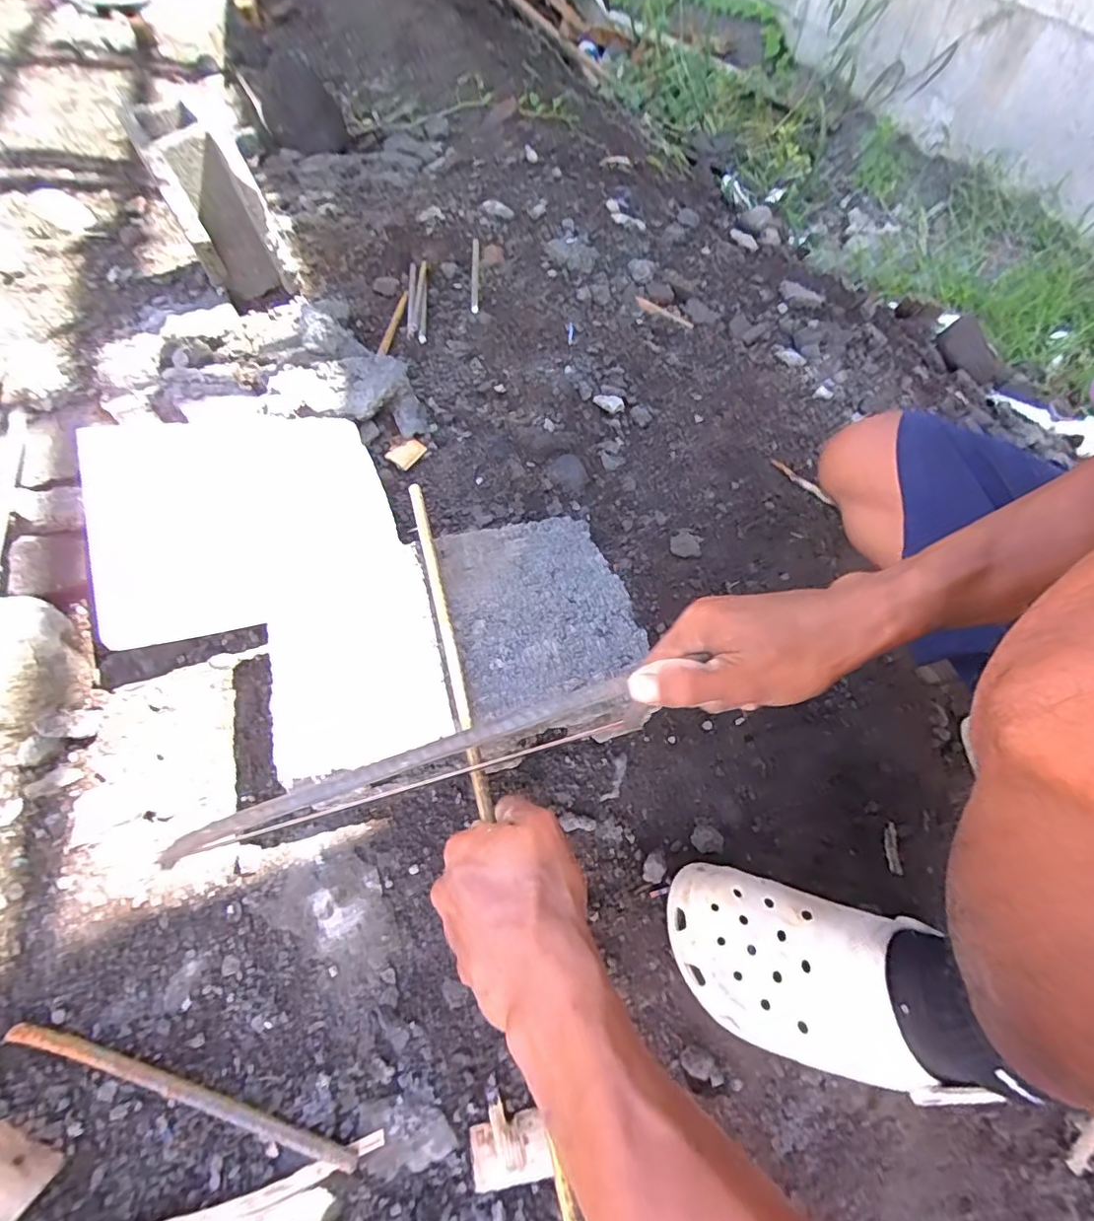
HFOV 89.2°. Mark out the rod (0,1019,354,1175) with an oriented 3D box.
[{"bbox_3d":[-0.240,0.316,0.364,0.245,0.016,0.013,14,60,7],"label":"rod"}]

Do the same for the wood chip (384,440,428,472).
[{"bbox_3d":[-0.169,-0.190,0.670,0.033,0.008,0.043,41,71,2],"label":"wood chip"}]

